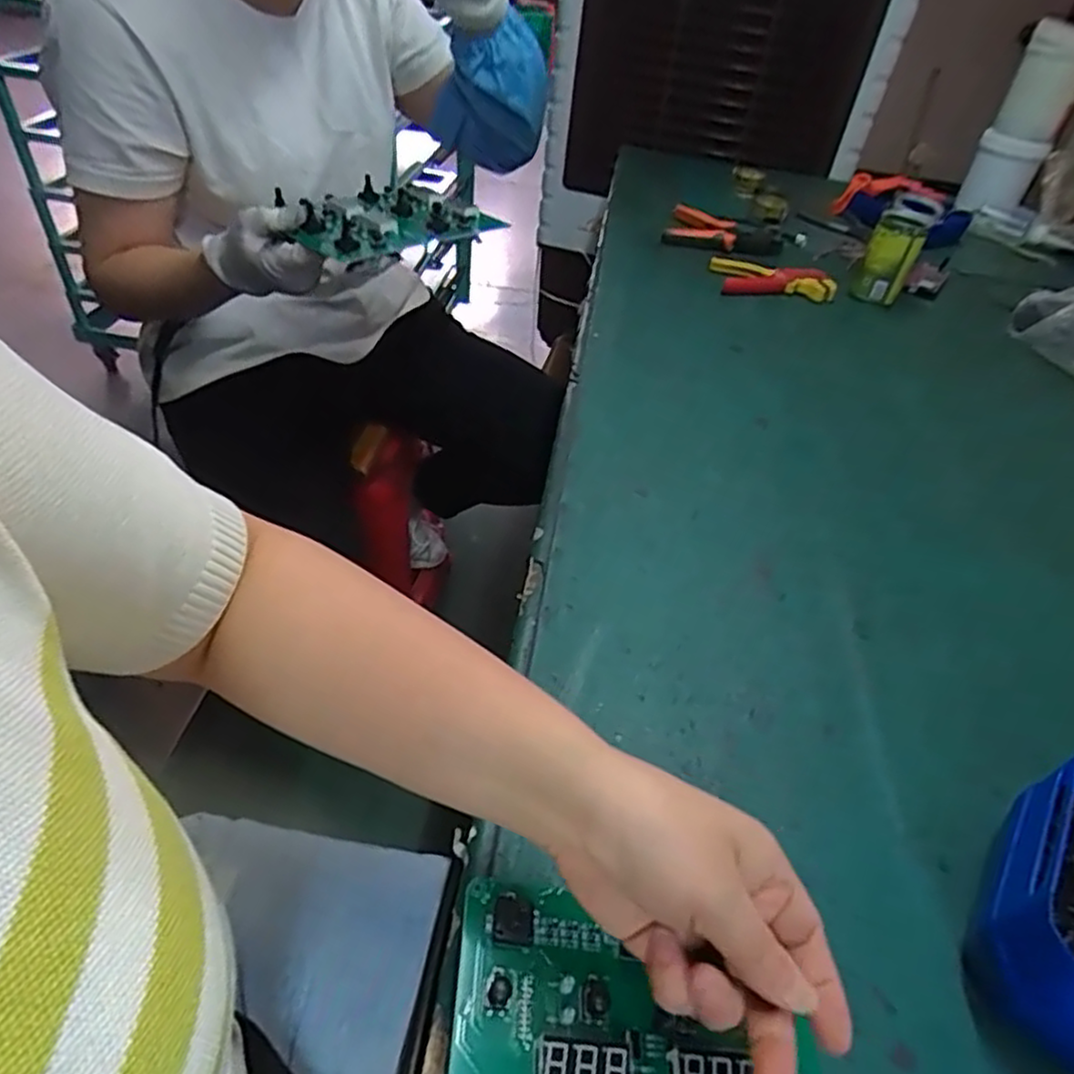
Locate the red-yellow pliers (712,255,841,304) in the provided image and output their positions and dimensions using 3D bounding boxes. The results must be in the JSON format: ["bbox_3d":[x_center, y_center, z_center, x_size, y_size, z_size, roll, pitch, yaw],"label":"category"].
[{"bbox_3d":[0.335,-0.372,1.005,0.160,0.023,0.094,4,42,-5],"label":"red-yellow pliers"}]

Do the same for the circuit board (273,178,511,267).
[{"bbox_3d":[-0.154,-0.324,0.711,0.178,0.028,0.153,-30,54,-34],"label":"circuit board"}]

